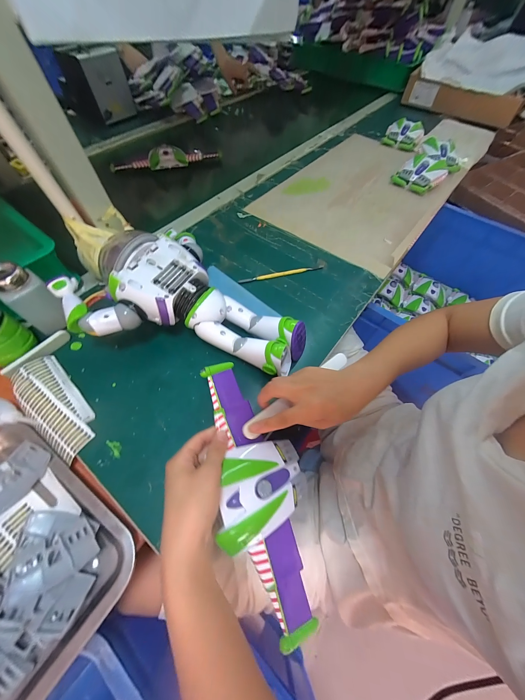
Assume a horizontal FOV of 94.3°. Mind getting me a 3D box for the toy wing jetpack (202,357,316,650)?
[{"bbox_3d":[-0.003,0.147,0.264,0.093,0.039,0.286,-16,75,-11],"label":"toy wing jetpack"}]

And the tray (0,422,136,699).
[{"bbox_3d":[-0.279,0.220,0.245,0.250,0.019,0.208,30,64,15],"label":"tray"}]

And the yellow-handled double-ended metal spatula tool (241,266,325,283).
[{"bbox_3d":[0.038,-0.146,0.464,0.168,0.006,0.011,-14,61,-10],"label":"yellow-handled double-ended metal spatula tool"}]

